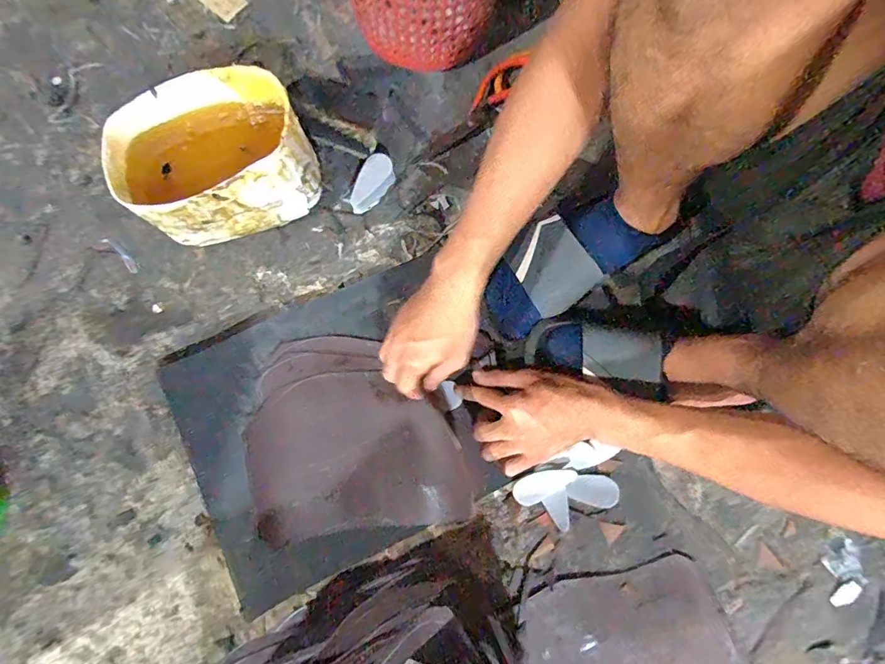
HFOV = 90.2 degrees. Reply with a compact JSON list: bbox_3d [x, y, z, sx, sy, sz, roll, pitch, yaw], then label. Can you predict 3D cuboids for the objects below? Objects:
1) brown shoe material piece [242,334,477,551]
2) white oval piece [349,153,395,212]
[{"bbox_3d":[-0.100,0.111,0.500,0.234,0.013,0.214,-8,79,-1],"label":"brown shoe material piece"},{"bbox_3d":[-0.090,-0.186,0.555,0.037,0.024,0.075,38,81,7],"label":"white oval piece"}]

